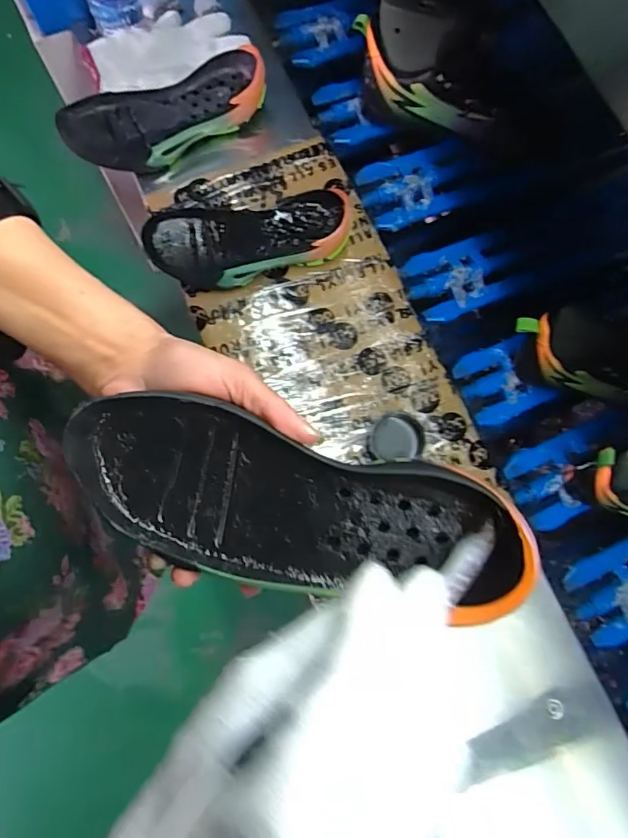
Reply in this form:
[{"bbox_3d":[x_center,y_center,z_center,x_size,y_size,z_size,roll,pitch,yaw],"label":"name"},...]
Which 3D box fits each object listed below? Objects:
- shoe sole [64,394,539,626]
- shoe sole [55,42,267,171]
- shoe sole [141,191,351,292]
[{"bbox_3d":[-0.011,0.049,0.272,0.232,0.048,0.087,12,92,6],"label":"shoe sole"},{"bbox_3d":[-0.176,-0.365,0.623,0.247,0.050,0.098,-22,76,-7],"label":"shoe sole"},{"bbox_3d":[-0.075,-0.205,0.598,0.234,0.042,0.096,-10,75,-4],"label":"shoe sole"}]

